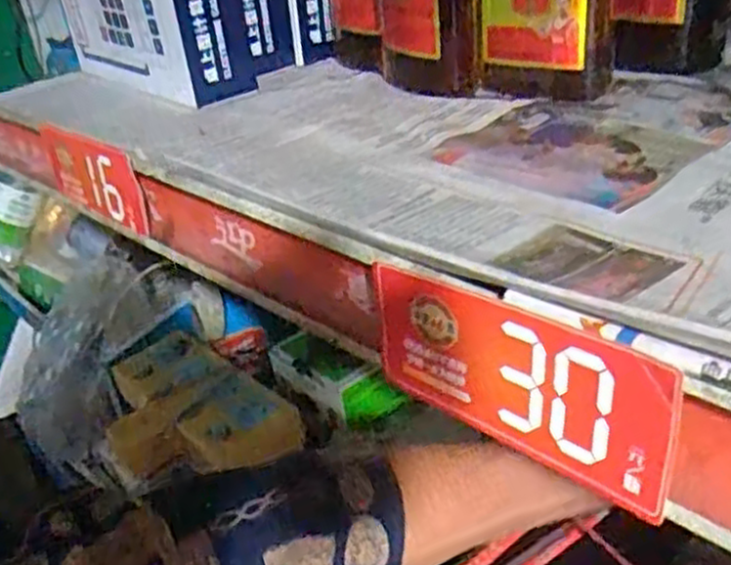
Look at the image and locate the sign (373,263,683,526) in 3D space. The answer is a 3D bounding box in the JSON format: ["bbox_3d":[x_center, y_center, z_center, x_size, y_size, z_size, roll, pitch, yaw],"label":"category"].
[{"bbox_3d":[0.036,0.024,0.198,0.004,0.039,0.088,-23,32,-38],"label":"sign"}]

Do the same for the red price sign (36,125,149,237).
[{"bbox_3d":[-0.127,-0.050,0.360,0.005,0.035,0.090,-24,34,-37],"label":"red price sign"}]

